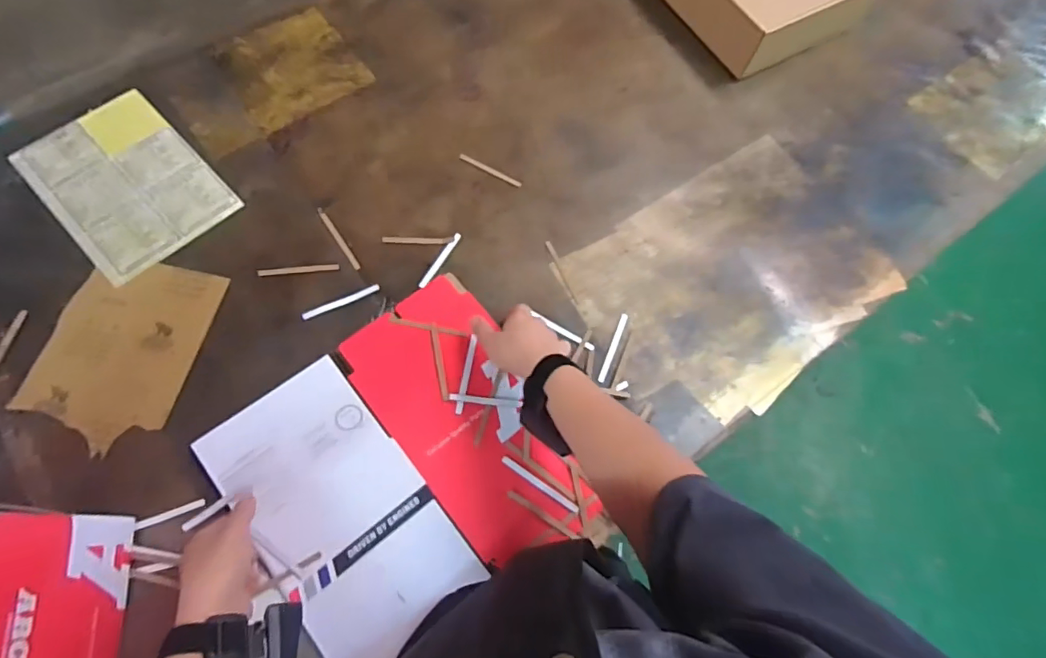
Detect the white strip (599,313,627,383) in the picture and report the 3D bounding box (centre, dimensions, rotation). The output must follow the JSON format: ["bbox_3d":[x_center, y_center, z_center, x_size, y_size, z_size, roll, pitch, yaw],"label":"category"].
[{"bbox_3d":[0.113,0.022,0.647,0.010,0.004,0.094,22,68,6],"label":"white strip"}]

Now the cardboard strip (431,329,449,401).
[{"bbox_3d":[-0.096,0.041,0.605,0.008,0.004,0.084,-12,76,0],"label":"cardboard strip"}]

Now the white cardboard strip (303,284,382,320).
[{"bbox_3d":[-0.226,-0.035,0.650,0.097,0.004,0.011,-25,71,-13],"label":"white cardboard strip"}]

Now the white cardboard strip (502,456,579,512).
[{"bbox_3d":[0.018,0.169,0.568,0.097,0.004,0.008,34,70,10],"label":"white cardboard strip"}]

